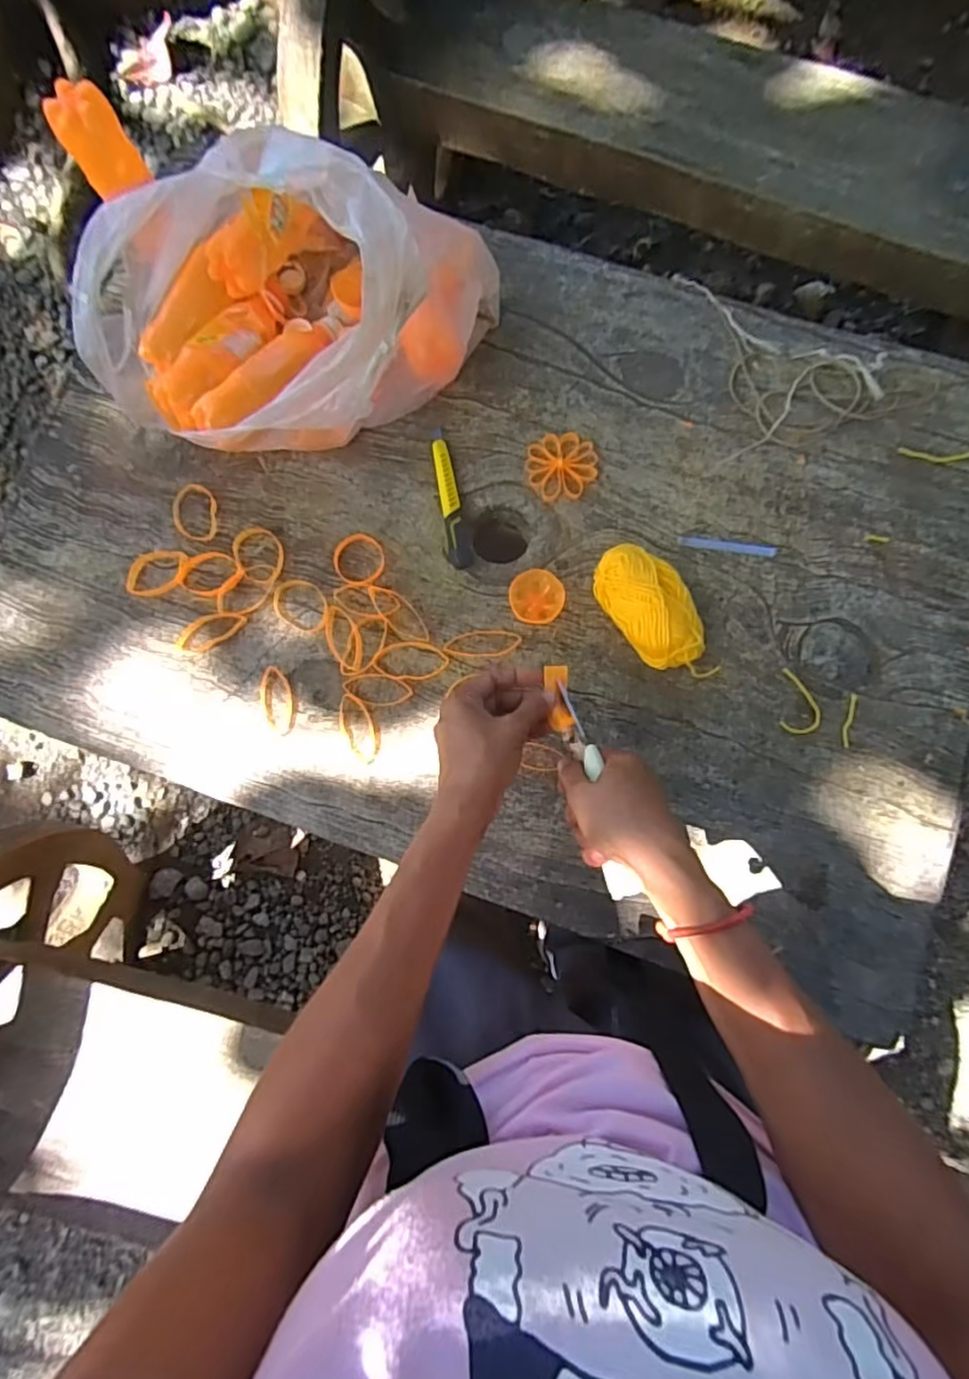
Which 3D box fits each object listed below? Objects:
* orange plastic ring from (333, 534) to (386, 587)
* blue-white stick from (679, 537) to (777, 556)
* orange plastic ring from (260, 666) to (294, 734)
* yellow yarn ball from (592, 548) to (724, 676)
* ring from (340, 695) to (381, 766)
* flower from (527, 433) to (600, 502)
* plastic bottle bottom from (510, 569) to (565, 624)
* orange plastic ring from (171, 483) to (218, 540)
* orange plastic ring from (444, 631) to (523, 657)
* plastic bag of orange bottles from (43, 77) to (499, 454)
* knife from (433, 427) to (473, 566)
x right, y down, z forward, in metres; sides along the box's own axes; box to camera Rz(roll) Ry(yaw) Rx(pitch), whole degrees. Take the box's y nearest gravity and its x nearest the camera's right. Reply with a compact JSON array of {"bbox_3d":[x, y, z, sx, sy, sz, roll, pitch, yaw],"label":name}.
[{"bbox_3d":[-0.116,-0.120,0.587,0.048,0.006,0.052,0,85,3],"label":"orange plastic ring"},{"bbox_3d":[0.222,-0.131,0.574,0.085,0.004,0.010,7,87,5],"label":"blue-white stick"},{"bbox_3d":[-0.190,0.010,0.578,0.028,0.007,0.061,-12,84,2],"label":"orange plastic ring"},{"bbox_3d":[0.148,-0.064,0.544,0.063,0.057,0.131,-32,84,0],"label":"yellow yarn ball"},{"bbox_3d":[-0.113,0.035,0.571,0.030,0.004,0.066,-26,84,0],"label":"ring"},{"bbox_3d":[0.073,-0.209,0.590,0.063,0.011,0.061,-6,84,2],"label":"flower"},{"bbox_3d":[0.048,-0.083,0.567,0.047,0.012,0.047,0,85,3],"label":"plastic bottle bottom"},{"bbox_3d":[-0.278,-0.169,0.601,0.045,0.004,0.059,-7,84,2],"label":"orange plastic ring"},{"bbox_3d":[-0.002,-0.042,0.574,0.070,0.004,0.025,1,85,3],"label":"orange plastic ring"},{"bbox_3d":[-0.196,-0.332,0.538,0.317,0.164,0.240,26,86,5],"label":"plastic bag of orange bottles"},{"bbox_3d":[-0.032,-0.181,0.589,0.024,0.016,0.136,-10,84,2],"label":"knife"}]

